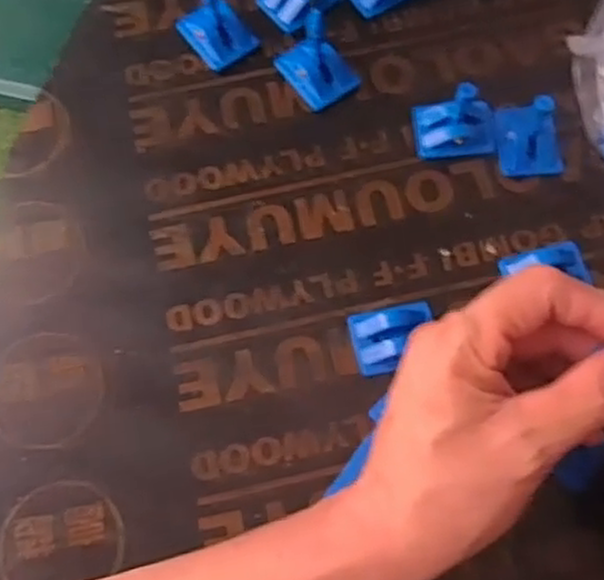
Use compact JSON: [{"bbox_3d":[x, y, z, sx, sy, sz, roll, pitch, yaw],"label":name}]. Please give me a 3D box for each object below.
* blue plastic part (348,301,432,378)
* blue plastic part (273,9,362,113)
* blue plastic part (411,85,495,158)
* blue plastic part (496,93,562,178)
[{"bbox_3d":[0.050,0.026,0.418,0.044,0.010,0.035,-12,70,-2],"label":"blue plastic part"},{"bbox_3d":[0.009,-0.140,0.455,0.038,0.048,0.044,-33,73,-10],"label":"blue plastic part"},{"bbox_3d":[0.089,-0.100,0.444,0.045,0.037,0.034,-3,70,1],"label":"blue plastic part"},{"bbox_3d":[0.132,-0.089,0.446,0.036,0.026,0.038,-5,70,0],"label":"blue plastic part"}]

